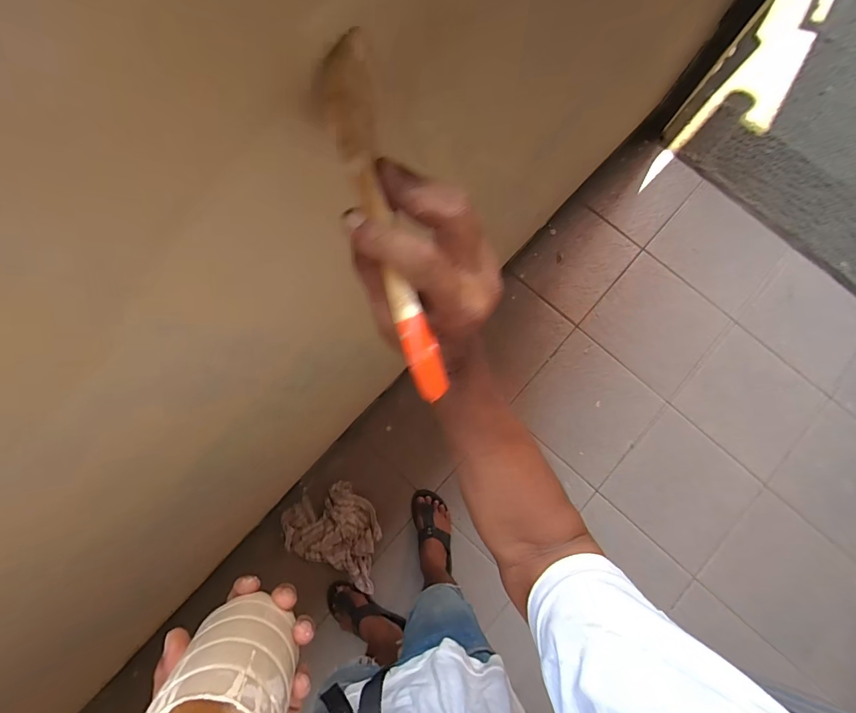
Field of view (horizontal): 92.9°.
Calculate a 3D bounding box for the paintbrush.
[{"bbox_3d":[-0.025,-0.076,0.227,0.029,0.018,0.203,-15,91,-5],"label":"paintbrush"}]

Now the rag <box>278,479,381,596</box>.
[{"bbox_3d":[-0.282,0.550,1.294,0.337,0.039,0.241,28,81,5],"label":"rag"}]

